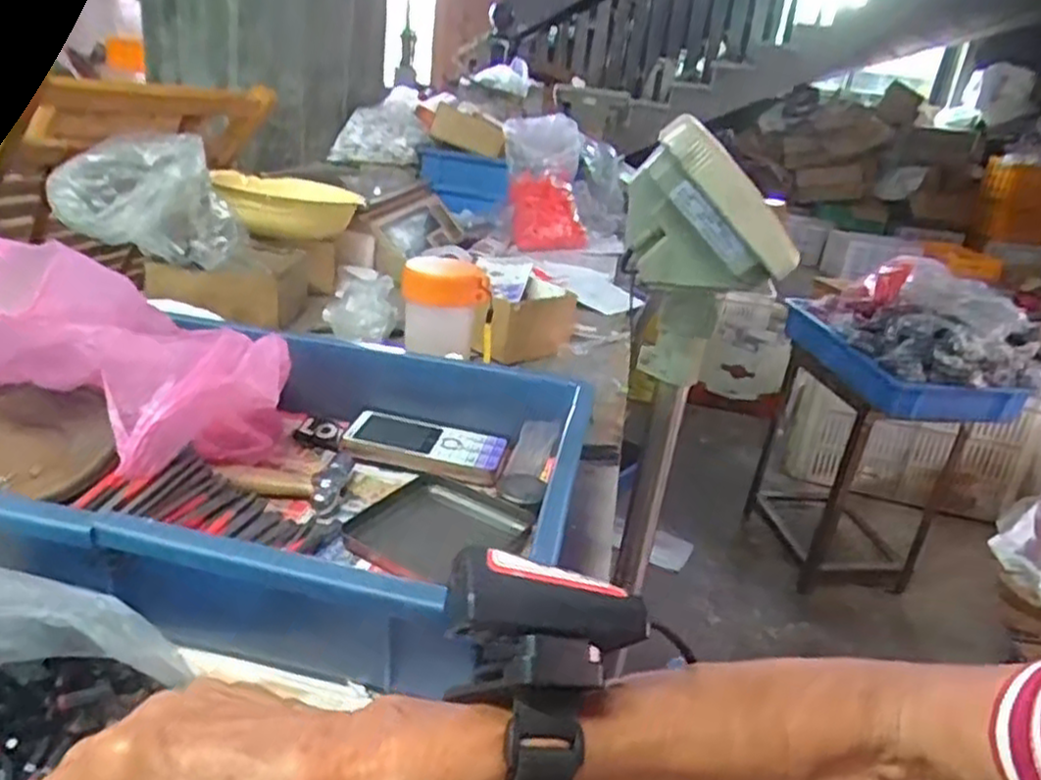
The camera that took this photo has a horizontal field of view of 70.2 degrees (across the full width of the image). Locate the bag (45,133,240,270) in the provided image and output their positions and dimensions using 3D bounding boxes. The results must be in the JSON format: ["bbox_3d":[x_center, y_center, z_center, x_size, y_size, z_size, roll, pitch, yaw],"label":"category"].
[{"bbox_3d":[-0.395,-0.202,0.784,0.172,0.107,0.130,-7,27,-30],"label":"bag"}]

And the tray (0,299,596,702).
[{"bbox_3d":[-0.174,0.047,0.490,0.419,0.078,0.305,11,23,9],"label":"tray"}]

